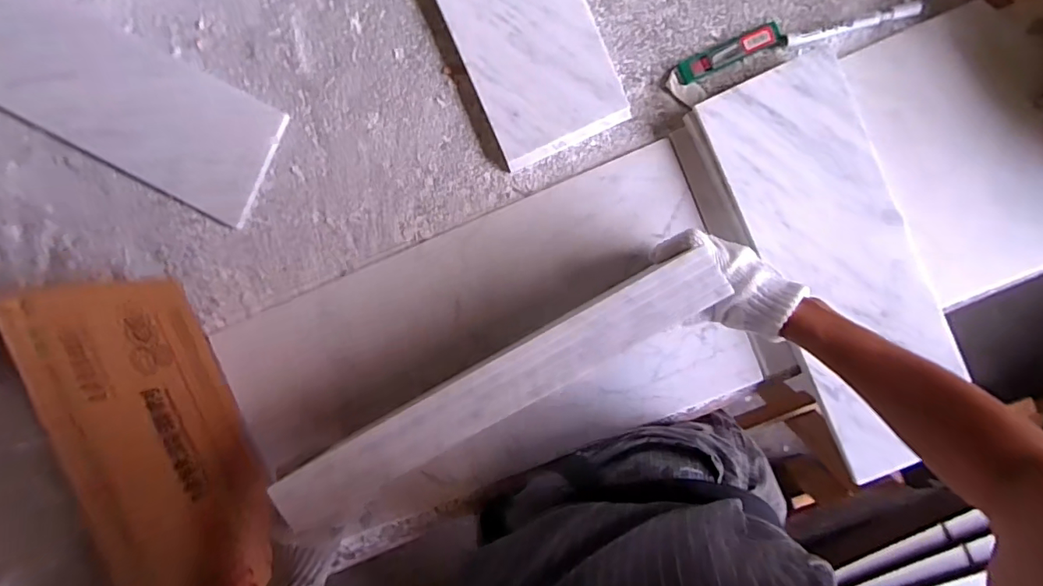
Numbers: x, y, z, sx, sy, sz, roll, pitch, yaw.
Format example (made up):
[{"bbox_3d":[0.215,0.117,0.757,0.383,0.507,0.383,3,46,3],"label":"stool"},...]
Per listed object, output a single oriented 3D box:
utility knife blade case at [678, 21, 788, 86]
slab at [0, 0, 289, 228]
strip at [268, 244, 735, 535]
[{"bbox_3d":[0.236,-0.273,0.553,0.121,0.013,0.030,-21,90,6],"label":"utility knife blade case"},{"bbox_3d":[-0.542,-0.263,0.613,0.482,0.019,0.161,26,95,4],"label":"slab"},{"bbox_3d":[-0.031,0.093,0.444,0.444,0.016,0.061,-31,89,4],"label":"strip"}]

